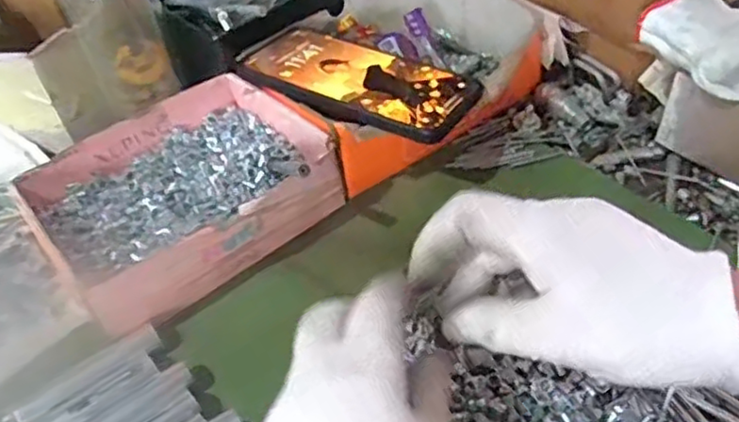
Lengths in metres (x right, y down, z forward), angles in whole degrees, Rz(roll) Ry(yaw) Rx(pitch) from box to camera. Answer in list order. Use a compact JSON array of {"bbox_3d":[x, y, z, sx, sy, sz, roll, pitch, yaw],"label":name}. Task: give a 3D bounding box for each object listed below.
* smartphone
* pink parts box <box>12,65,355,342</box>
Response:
[{"bbox_3d":[-0.010,-0.091,0.458,0.159,0.011,0.083,26,49,26],"label":"smartphone"},{"bbox_3d":[-0.125,-0.015,0.437,0.177,0.044,0.154,-35,52,-25],"label":"pink parts box"}]

